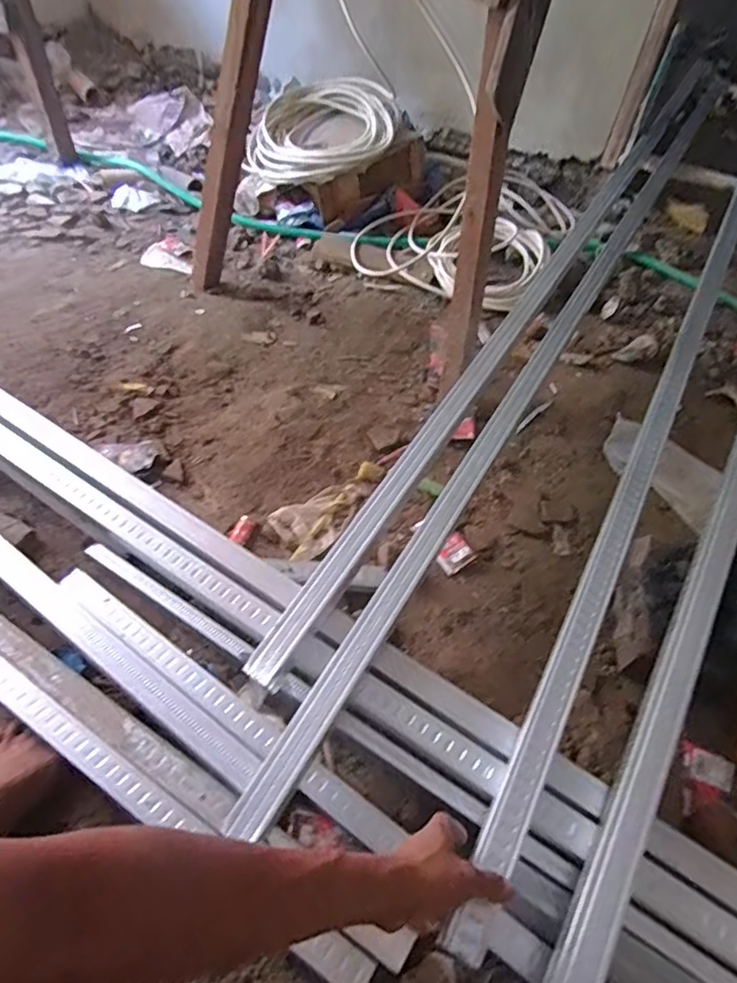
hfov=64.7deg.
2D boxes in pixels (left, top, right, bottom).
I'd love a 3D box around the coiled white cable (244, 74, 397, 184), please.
[{"bbox_3d":[-0.131,-0.975,1.563,0.407,0.135,0.418,7,49,0],"label":"coiled white cable"}]

